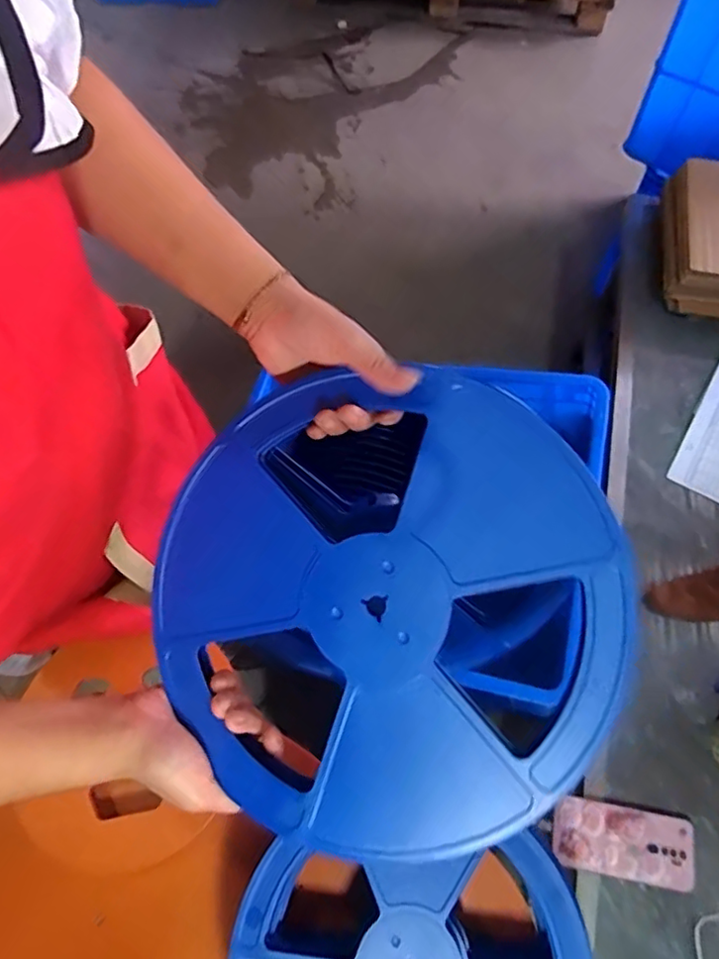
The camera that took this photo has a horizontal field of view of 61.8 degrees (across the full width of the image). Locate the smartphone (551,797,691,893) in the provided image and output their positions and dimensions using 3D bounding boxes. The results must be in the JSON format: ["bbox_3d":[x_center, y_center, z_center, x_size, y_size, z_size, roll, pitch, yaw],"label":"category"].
[{"bbox_3d":[0.309,0.425,0.706,0.156,0.008,0.074,9,67,6],"label":"smartphone"}]

